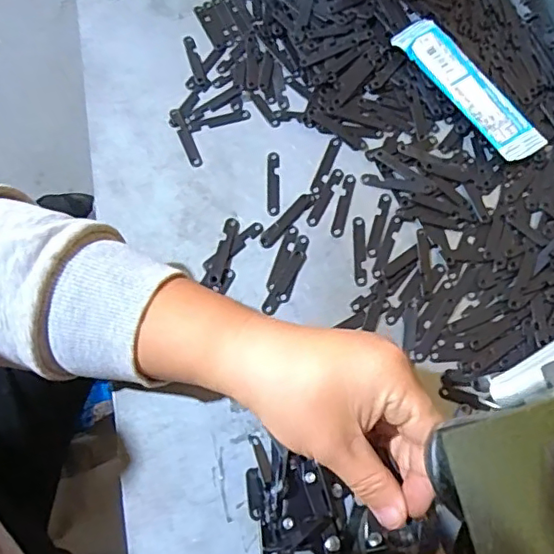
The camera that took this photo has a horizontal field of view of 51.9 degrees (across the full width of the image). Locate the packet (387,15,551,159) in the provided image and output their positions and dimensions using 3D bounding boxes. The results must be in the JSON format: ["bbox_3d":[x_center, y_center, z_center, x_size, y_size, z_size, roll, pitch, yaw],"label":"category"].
[{"bbox_3d":[0.147,-0.148,0.437,0.041,0.012,0.137,-30,72,-12],"label":"packet"}]

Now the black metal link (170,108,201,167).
[{"bbox_3d":[-0.069,-0.106,0.430,0.010,0.004,0.054,-22,71,-9],"label":"black metal link"}]

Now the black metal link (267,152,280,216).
[{"bbox_3d":[-0.003,-0.069,0.414,0.009,0.004,0.052,1,69,-1],"label":"black metal link"}]

